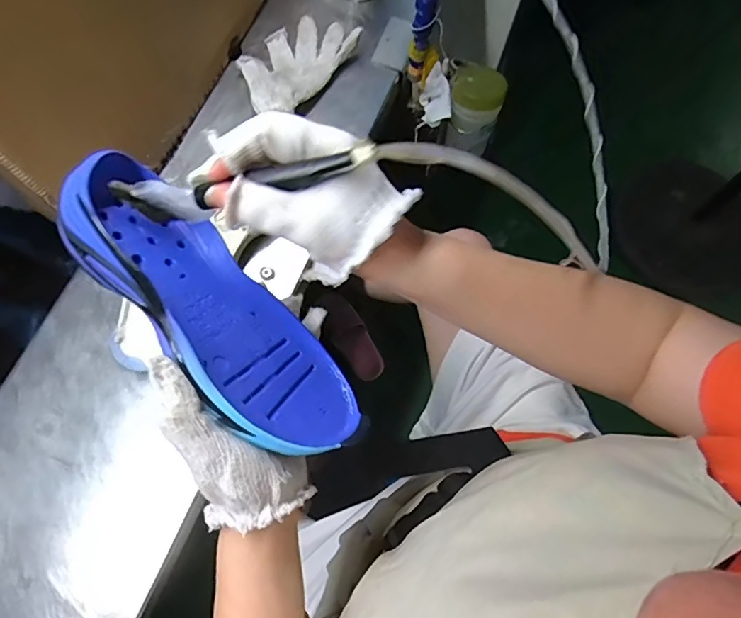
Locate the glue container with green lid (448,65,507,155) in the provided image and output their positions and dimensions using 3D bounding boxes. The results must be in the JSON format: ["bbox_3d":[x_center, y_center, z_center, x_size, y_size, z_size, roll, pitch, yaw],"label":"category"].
[{"bbox_3d":[0.157,-0.298,0.768,0.071,0.132,0.072,-1,72,2],"label":"glue container with green lid"}]

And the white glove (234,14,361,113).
[{"bbox_3d":[-0.100,-0.321,0.653,0.107,0.033,0.167,38,77,13],"label":"white glove"}]

